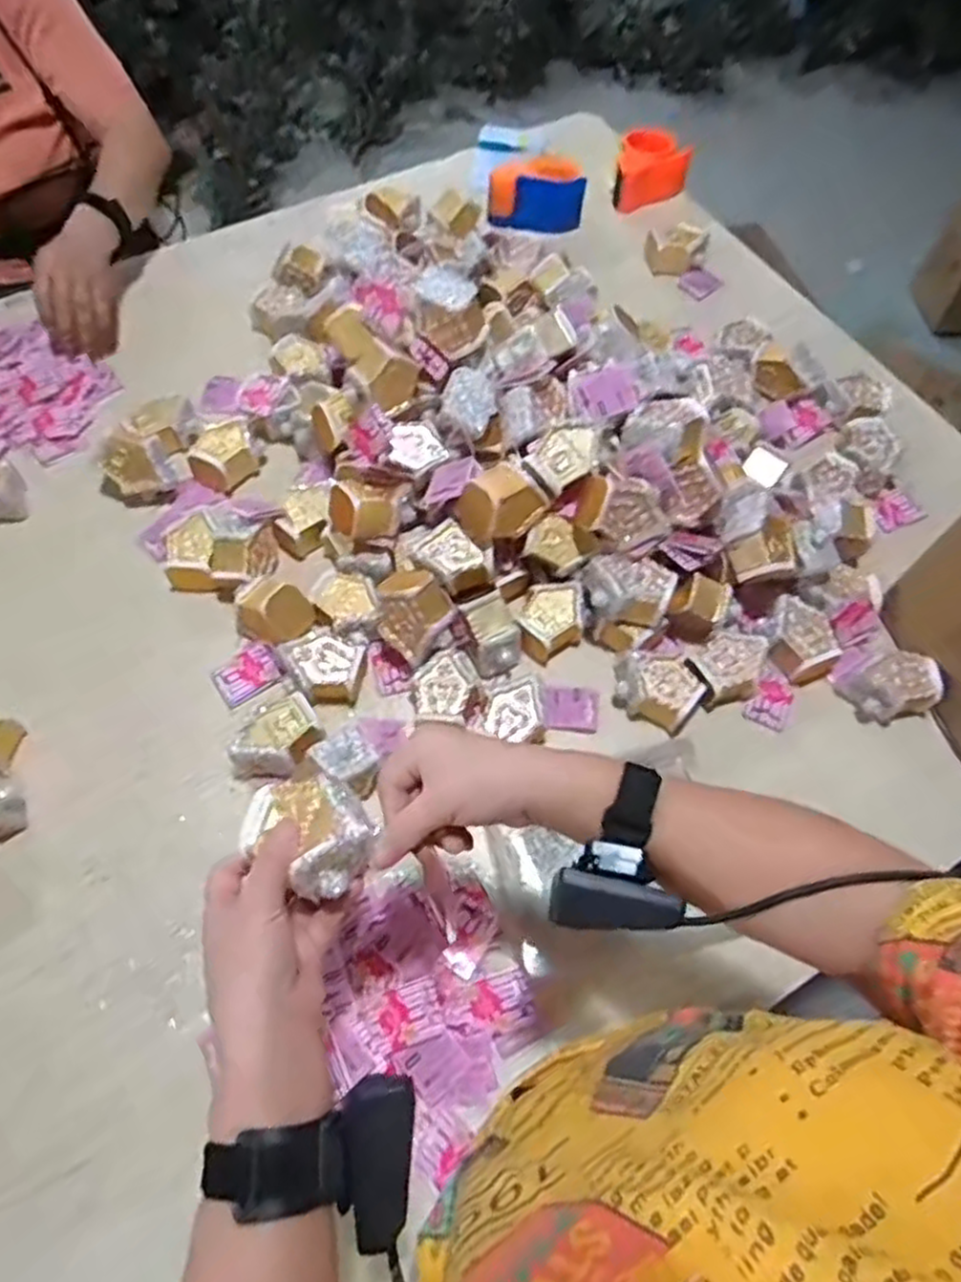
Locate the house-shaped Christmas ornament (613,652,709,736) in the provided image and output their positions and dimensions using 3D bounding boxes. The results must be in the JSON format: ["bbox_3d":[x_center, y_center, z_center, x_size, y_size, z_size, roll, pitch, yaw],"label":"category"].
[{"bbox_3d":[0.175,0.046,0.748,0.088,0.044,0.067,34,66,13],"label":"house-shaped Christmas ornament"}]

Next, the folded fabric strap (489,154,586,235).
[{"bbox_3d":[0.084,-0.675,1.102,0.138,0.071,0.136,4,63,-1],"label":"folded fabric strap"}]

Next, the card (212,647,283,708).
[{"bbox_3d":[-0.237,0.035,0.757,0.066,0.009,0.048,-33,69,-11],"label":"card"}]

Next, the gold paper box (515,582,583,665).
[{"bbox_3d":[0.072,-0.019,0.770,0.067,0.042,0.074,1,63,-3],"label":"gold paper box"}]

